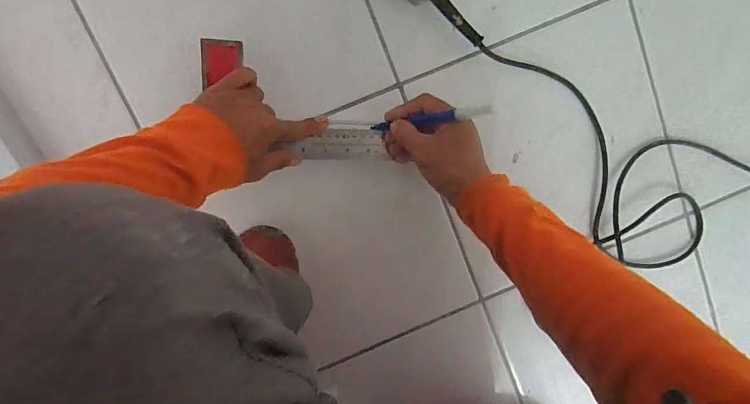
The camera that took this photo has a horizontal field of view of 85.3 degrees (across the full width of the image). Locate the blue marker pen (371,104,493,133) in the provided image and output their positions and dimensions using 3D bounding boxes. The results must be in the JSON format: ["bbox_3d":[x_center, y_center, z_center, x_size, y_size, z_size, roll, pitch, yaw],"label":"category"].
[{"bbox_3d":[0.053,-0.086,0.427,0.012,0.151,0.010,-18,103,-45],"label":"blue marker pen"}]

